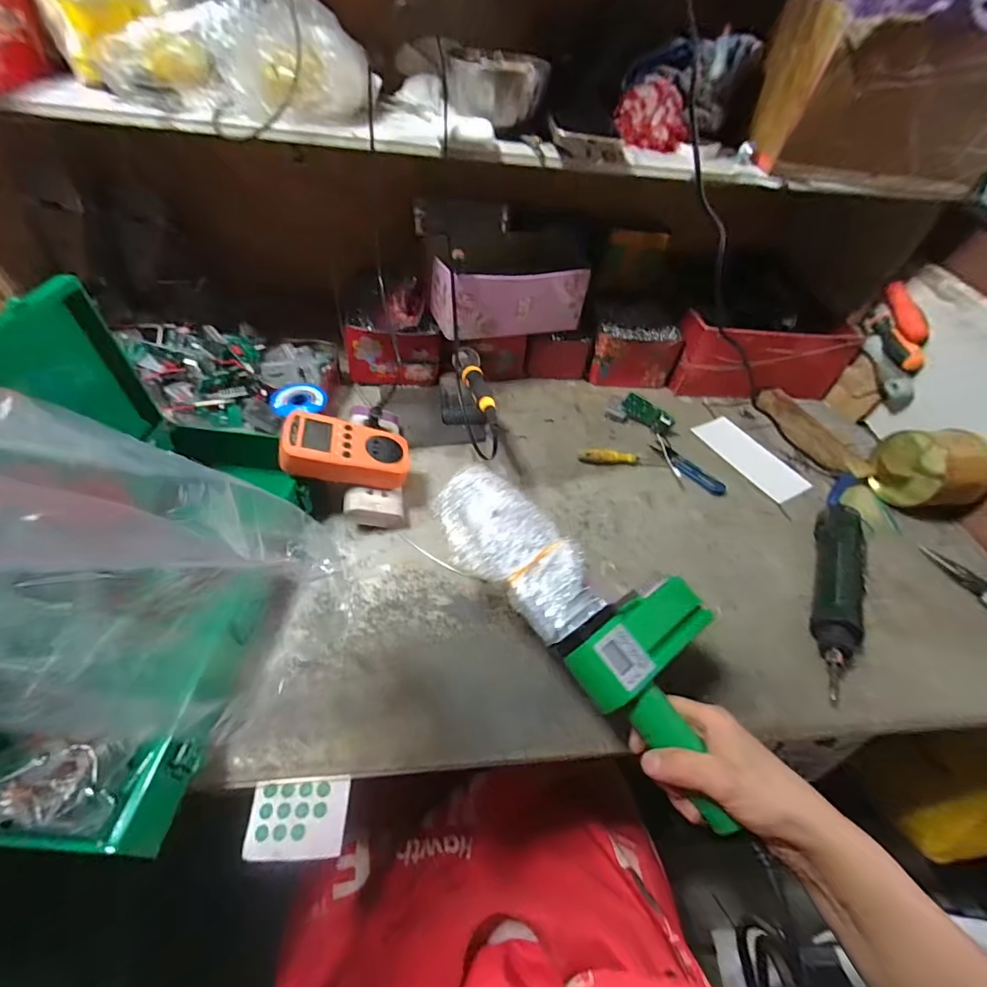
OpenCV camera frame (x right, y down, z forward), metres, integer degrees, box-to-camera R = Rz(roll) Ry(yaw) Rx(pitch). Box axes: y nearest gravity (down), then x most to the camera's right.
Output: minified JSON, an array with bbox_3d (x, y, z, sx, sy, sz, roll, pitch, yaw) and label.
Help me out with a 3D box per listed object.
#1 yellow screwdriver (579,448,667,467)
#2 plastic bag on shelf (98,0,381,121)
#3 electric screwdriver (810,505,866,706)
[{"bbox_3d":[0.171,-0.047,0.593,0.112,0.020,0.017,3,49,-5],"label":"yellow screwdriver"},{"bbox_3d":[-0.222,-0.400,0.408,0.223,0.096,0.108,-7,51,-13],"label":"plastic bag on shelf"},{"bbox_3d":[0.367,0.109,0.474,0.054,0.046,0.231,22,51,12],"label":"electric screwdriver"}]

